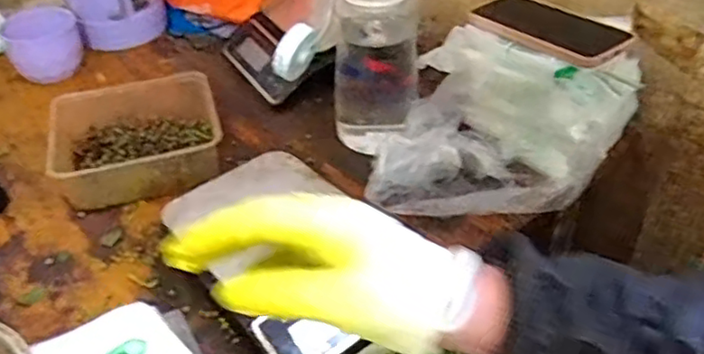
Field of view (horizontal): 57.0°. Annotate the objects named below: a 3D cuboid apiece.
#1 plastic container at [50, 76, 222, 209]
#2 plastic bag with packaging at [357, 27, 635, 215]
[{"bbox_3d":[-0.231,-0.039,0.700,0.172,0.057,0.150,-13,42,-12],"label":"plastic container"},{"bbox_3d":[0.148,-0.048,0.649,0.224,0.119,0.196,10,43,13],"label":"plastic bag with packaging"}]

